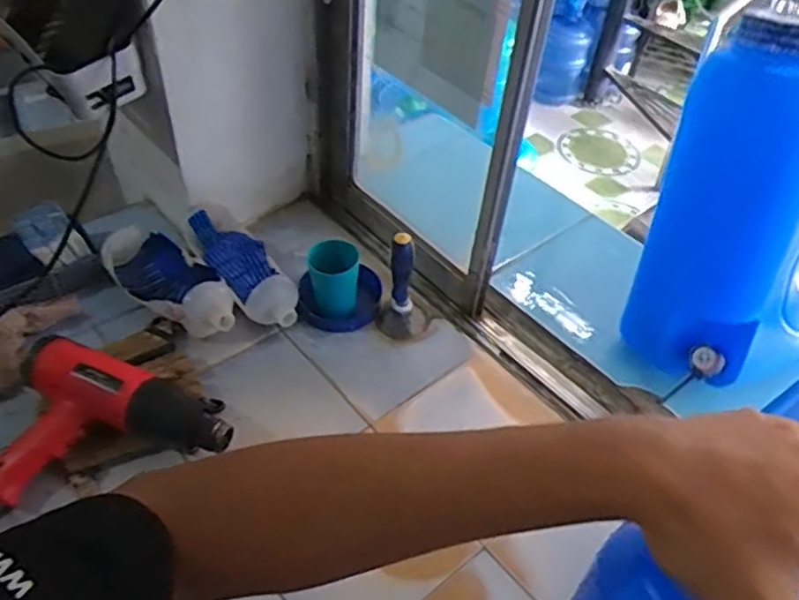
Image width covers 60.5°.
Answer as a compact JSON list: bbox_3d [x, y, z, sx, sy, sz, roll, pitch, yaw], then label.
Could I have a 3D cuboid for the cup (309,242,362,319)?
[{"bbox_3d":[-0.093,-0.031,0.982,0.067,0.090,0.068,2,46,-2],"label":"cup"}]

